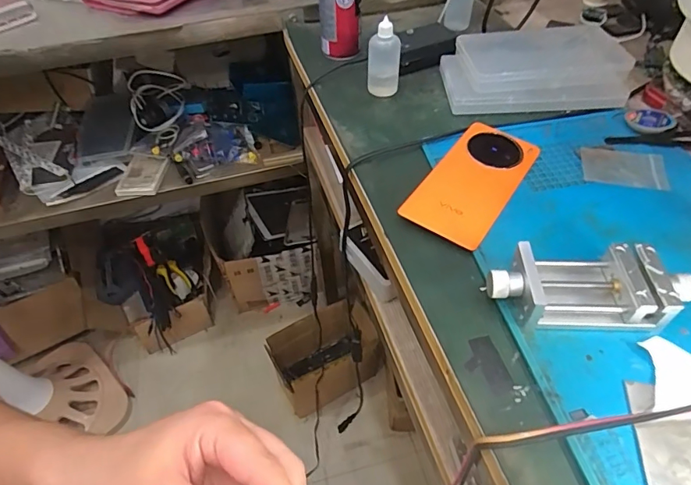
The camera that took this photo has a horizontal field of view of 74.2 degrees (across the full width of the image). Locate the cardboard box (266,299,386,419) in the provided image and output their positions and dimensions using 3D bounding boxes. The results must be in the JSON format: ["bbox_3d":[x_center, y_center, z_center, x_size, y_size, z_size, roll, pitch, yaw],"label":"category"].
[{"bbox_3d":[-0.046,0.268,1.052,0.216,0.213,0.142,-31,54,-23],"label":"cardboard box"}]

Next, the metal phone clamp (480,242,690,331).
[{"bbox_3d":[0.175,0.033,0.331,0.138,0.032,0.053,2,48,4],"label":"metal phone clamp"}]

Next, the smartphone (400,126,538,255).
[{"bbox_3d":[0.120,-0.059,0.429,0.073,0.012,0.155,27,55,24],"label":"smartphone"}]

